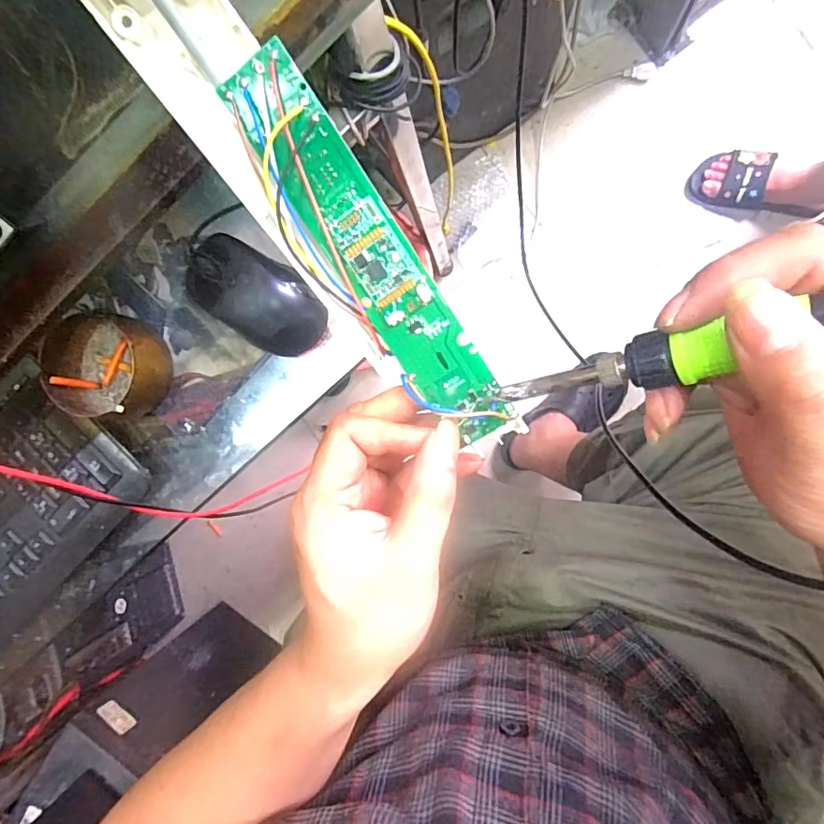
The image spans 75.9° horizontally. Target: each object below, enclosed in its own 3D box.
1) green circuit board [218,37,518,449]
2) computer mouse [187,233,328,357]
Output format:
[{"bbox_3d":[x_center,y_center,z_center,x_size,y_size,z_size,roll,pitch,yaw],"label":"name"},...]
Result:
[{"bbox_3d":[-0.016,-0.068,0.239,0.037,0.009,0.189,-33,100,8],"label":"green circuit board"},{"bbox_3d":[-0.116,-0.086,0.384,0.116,0.032,0.059,34,96,5],"label":"computer mouse"}]

